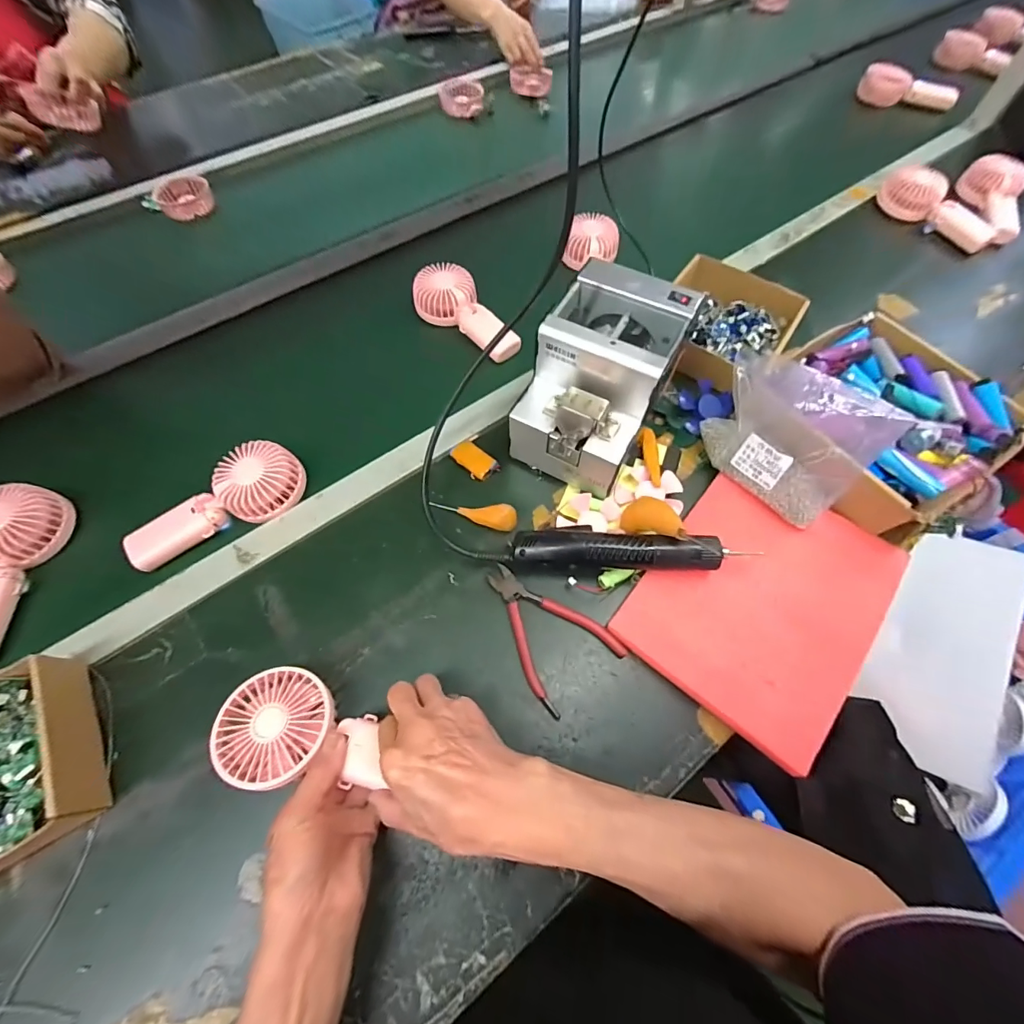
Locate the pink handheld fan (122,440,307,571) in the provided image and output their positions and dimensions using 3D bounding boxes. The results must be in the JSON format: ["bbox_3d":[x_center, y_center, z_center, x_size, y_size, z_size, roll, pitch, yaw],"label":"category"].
[{"bbox_3d":[-0.316,-0.003,0.475,0.082,0.036,0.187,41,71,18],"label":"pink handheld fan"}]

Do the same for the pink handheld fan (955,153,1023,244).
[{"bbox_3d":[0.782,-0.501,0.708,0.083,0.035,0.167,4,76,3],"label":"pink handheld fan"}]

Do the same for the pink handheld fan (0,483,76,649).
[{"bbox_3d":[-0.537,0.059,0.451,0.077,0.045,0.182,2,64,2],"label":"pink handheld fan"}]

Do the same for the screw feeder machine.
[{"bbox_3d":[0.092,-0.136,0.471,0.124,0.143,0.171,27,66,14],"label":"screw feeder machine"}]

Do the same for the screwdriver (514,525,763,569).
[{"bbox_3d":[0.110,0.037,0.441,0.217,0.046,0.044,4,64,2],"label":"screwdriver"}]

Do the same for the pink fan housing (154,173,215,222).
[{"bbox_3d":[-0.579,-0.553,0.775,0.077,0.037,0.092,37,69,18],"label":"pink fan housing"}]

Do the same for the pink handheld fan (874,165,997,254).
[{"bbox_3d":[0.688,-0.490,0.712,0.073,0.043,0.186,-25,65,-12],"label":"pink handheld fan"}]

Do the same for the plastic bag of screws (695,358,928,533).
[{"bbox_3d":[0.294,-0.090,0.455,0.160,0.127,0.126,40,71,18],"label":"plastic bag of screws"}]

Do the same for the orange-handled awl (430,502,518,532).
[{"bbox_3d":[-0.042,-0.001,0.481,0.096,0.031,0.023,16,65,8],"label":"orange-handled awl"}]

